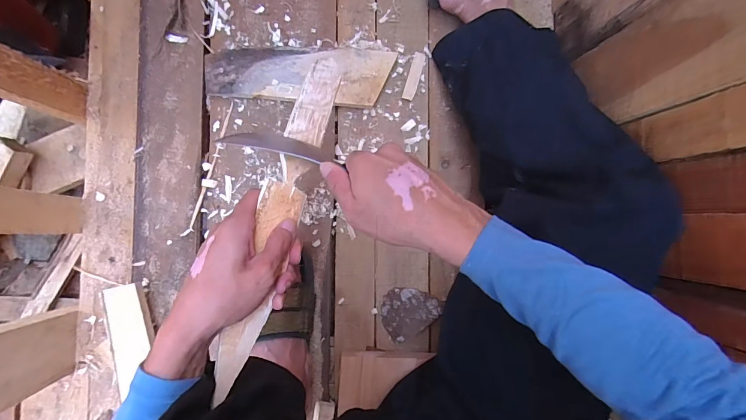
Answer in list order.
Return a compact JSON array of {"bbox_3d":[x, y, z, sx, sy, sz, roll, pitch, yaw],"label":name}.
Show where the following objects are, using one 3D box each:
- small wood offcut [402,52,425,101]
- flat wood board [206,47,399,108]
[{"bbox_3d":[0.066,-0.215,0.585,0.019,0.004,0.080,17,86,-5],"label":"small wood offcut"},{"bbox_3d":[-0.109,-0.208,0.558,0.272,0.022,0.088,2,88,-6],"label":"flat wood board"}]

